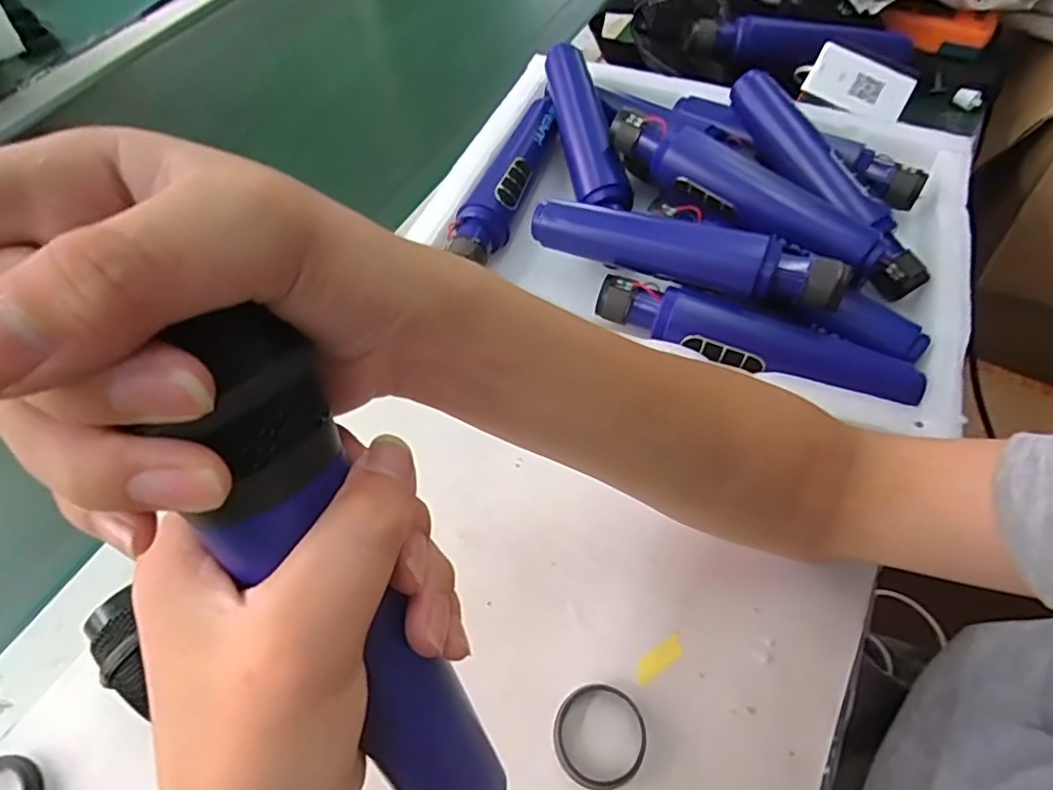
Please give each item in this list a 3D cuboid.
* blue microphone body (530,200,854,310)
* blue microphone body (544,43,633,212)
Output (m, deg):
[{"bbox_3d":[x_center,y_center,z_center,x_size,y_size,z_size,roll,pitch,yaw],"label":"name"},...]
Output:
[{"bbox_3d":[0.094,-0.089,0.371,0.189,0.033,0.028,20,59,13],"label":"blue microphone body"},{"bbox_3d":[0.044,-0.200,0.449,0.032,0.037,0.154,-9,57,-6],"label":"blue microphone body"}]

